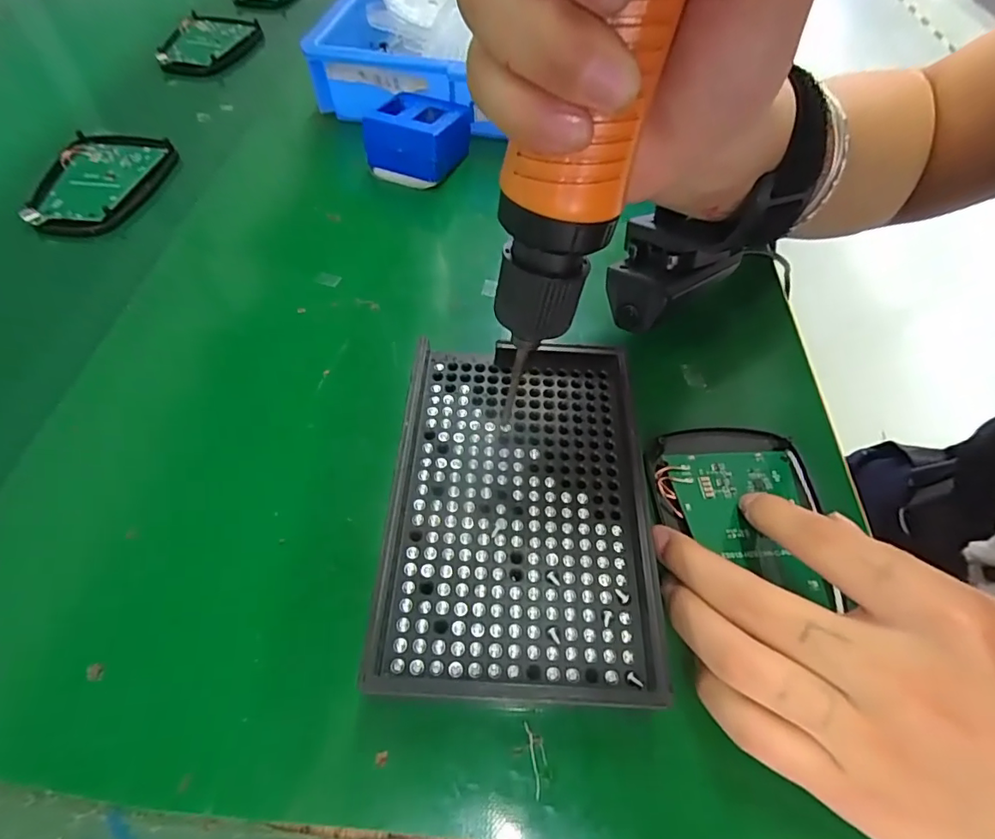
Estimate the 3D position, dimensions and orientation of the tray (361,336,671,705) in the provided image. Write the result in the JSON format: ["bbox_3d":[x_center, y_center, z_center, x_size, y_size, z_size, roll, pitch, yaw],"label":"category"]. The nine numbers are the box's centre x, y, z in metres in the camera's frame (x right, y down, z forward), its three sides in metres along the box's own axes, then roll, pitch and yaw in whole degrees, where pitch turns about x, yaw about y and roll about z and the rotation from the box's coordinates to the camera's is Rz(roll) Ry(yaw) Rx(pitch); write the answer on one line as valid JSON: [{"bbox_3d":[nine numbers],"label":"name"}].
[{"bbox_3d":[0.008,0.029,0.198,0.093,0.016,0.138,3,56,0],"label":"tray"}]

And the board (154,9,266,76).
[{"bbox_3d":[-0.240,-0.311,0.423,0.062,0.009,0.086,6,56,2],"label":"board"}]

